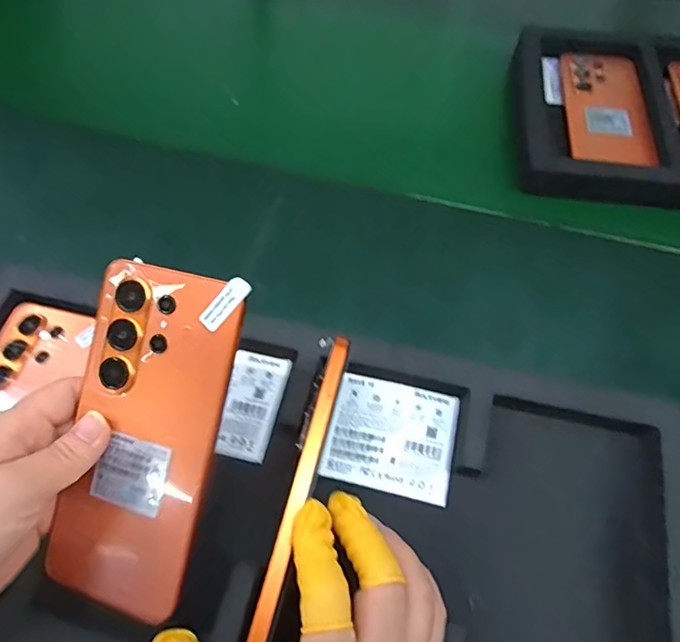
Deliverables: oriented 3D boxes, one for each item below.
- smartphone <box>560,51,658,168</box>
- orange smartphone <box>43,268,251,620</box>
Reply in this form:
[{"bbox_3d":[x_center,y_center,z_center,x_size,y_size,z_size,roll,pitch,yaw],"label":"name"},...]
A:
[{"bbox_3d":[0.259,-0.210,0.475,0.076,0.009,0.160,7,62,6],"label":"smartphone"},{"bbox_3d":[-0.099,0.059,0.244,0.076,0.007,0.169,13,91,8],"label":"orange smartphone"}]

